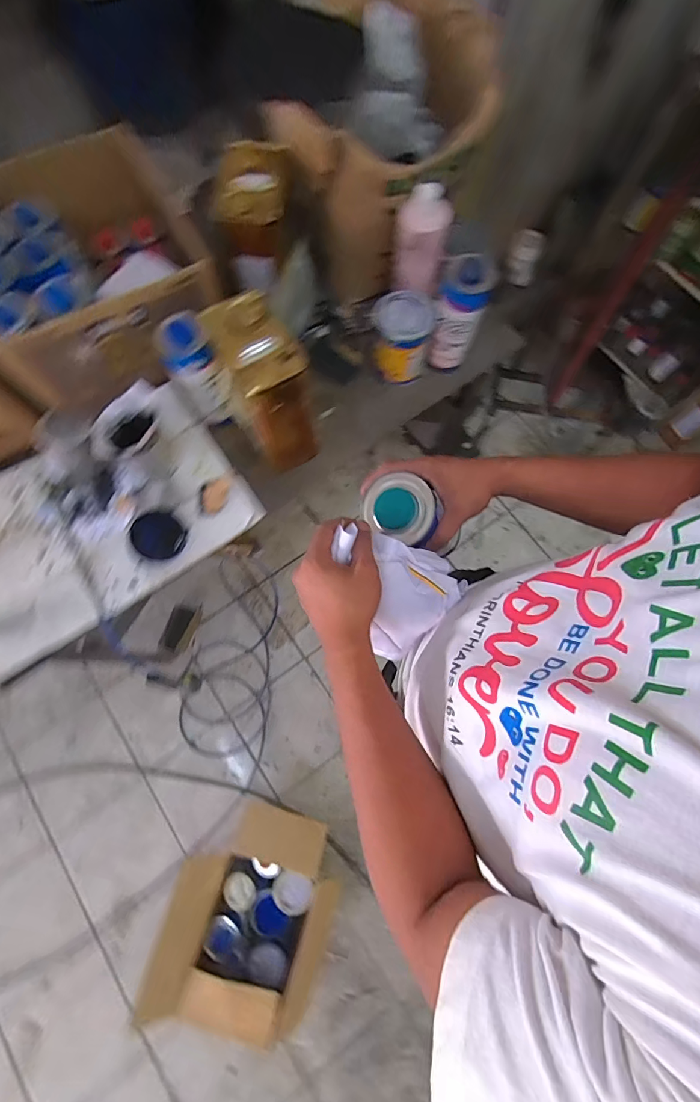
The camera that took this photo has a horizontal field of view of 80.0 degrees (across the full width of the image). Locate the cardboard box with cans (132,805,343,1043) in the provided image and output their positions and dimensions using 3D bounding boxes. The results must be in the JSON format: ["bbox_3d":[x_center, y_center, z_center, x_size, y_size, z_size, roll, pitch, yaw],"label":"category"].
[{"bbox_3d":[-0.213,0.876,1.063,0.397,0.346,0.413,19,75,4],"label":"cardboard box with cans"}]

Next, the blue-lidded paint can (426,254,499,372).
[{"bbox_3d":[0.199,-0.431,0.776,0.080,0.208,0.080,0,74,-1],"label":"blue-lidded paint can"}]

